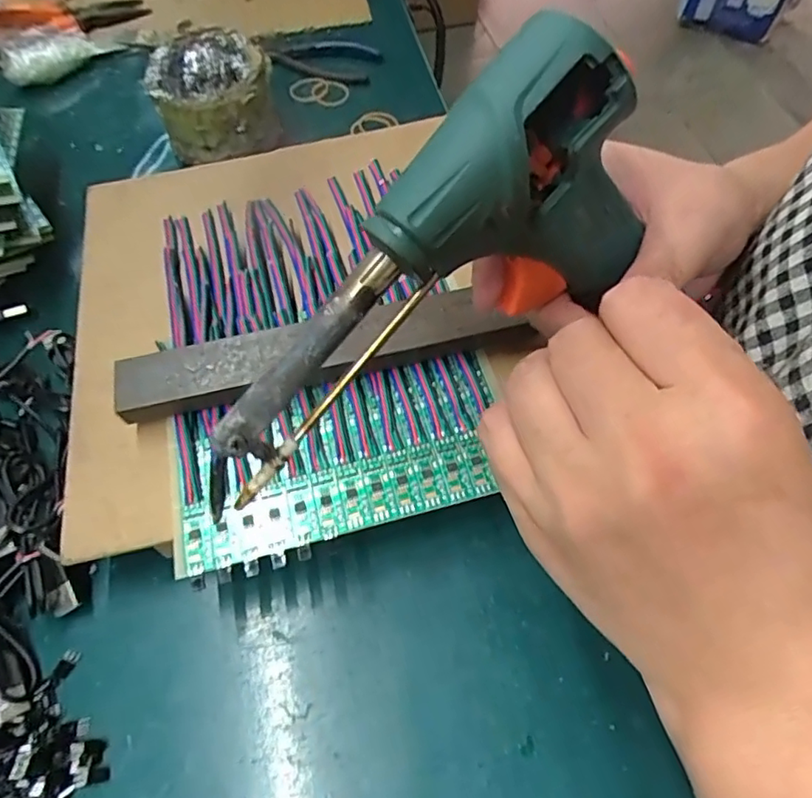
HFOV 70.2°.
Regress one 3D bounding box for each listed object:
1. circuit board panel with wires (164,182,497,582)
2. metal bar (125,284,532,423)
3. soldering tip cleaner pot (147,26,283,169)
[{"bbox_3d":[-0.052,-0.039,0.314,0.150,0.015,0.231,-14,60,-6],"label":"circuit board panel with wires"},{"bbox_3d":[-0.044,-0.023,0.290,0.193,0.026,0.030,-11,60,-5],"label":"metal bar"},{"bbox_3d":[-0.138,-0.220,0.419,0.080,0.061,0.077,-1,60,2],"label":"soldering tip cleaner pot"}]

